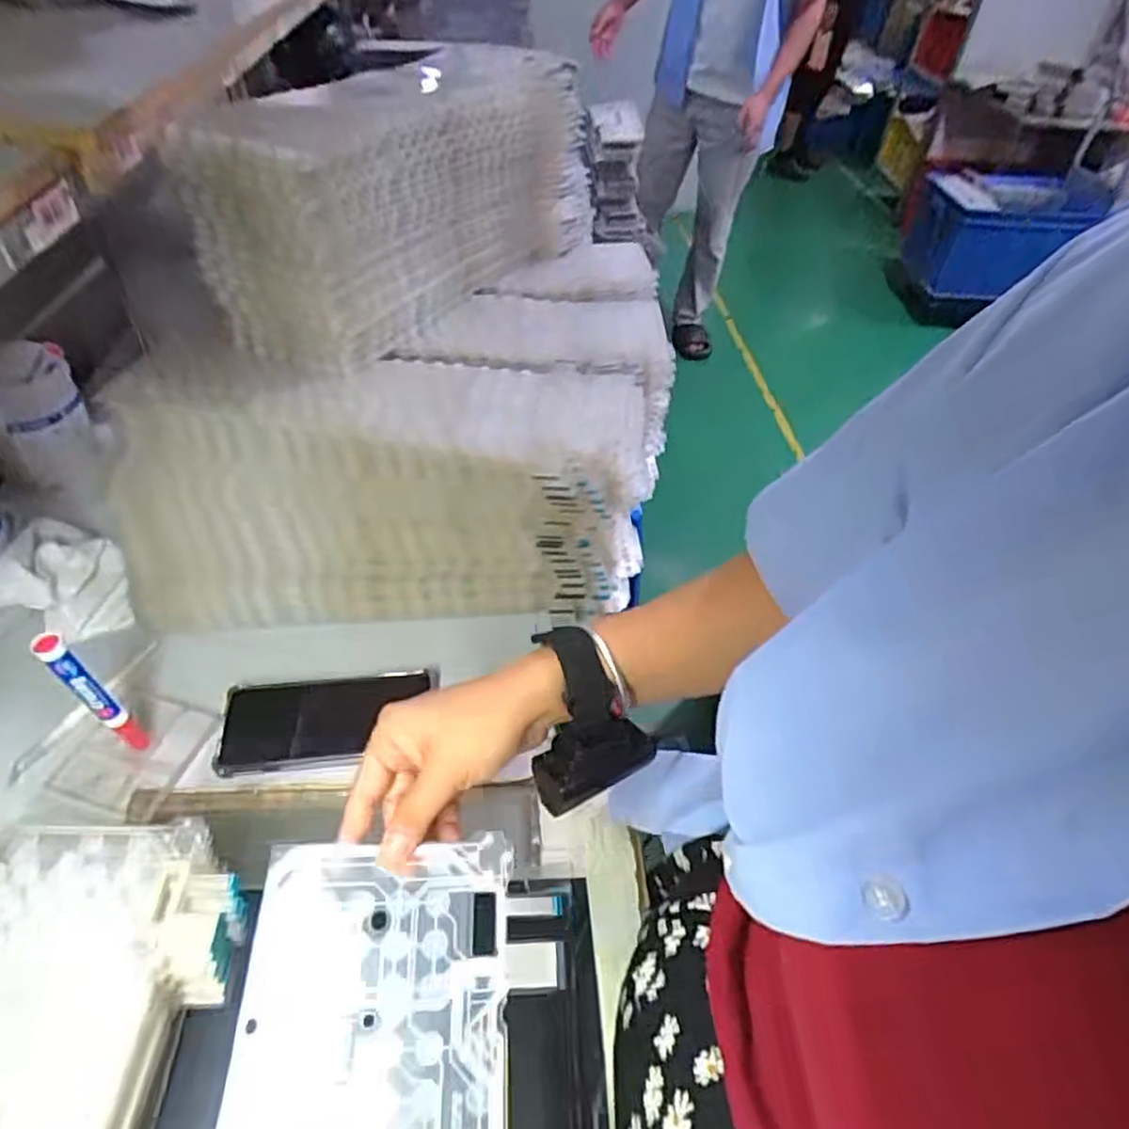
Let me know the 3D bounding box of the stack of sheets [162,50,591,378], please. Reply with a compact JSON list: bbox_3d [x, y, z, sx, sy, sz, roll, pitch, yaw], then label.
[{"bbox_3d":[-0.140,-0.363,0.686,0.122,0.179,0.425,28,50,19],"label":"stack of sheets"}]

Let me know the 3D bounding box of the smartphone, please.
[{"bbox_3d":[-0.196,0.126,0.564,0.155,0.015,0.082,0,46,-6],"label":"smartphone"}]

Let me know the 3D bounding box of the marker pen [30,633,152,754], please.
[{"bbox_3d":[-0.328,0.095,0.488,0.023,0.147,0.024,-33,58,-32],"label":"marker pen"}]

